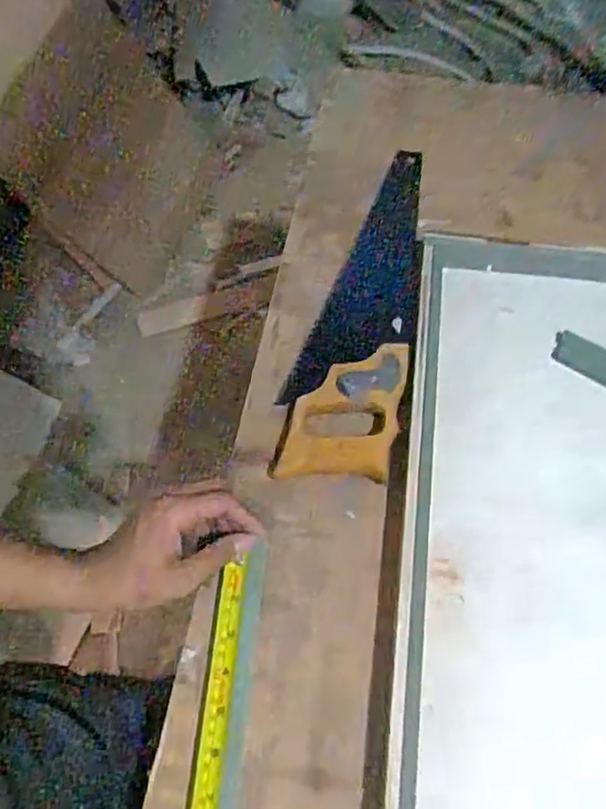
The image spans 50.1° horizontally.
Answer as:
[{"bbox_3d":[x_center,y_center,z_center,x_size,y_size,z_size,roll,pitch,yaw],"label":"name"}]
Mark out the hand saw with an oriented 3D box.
[{"bbox_3d":[0.056,-0.095,0.610,0.102,0.036,0.356,12,62,8],"label":"hand saw"}]

